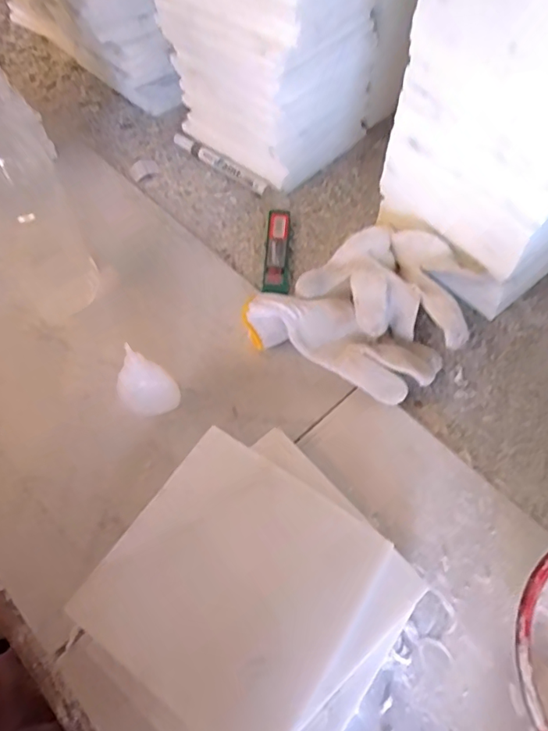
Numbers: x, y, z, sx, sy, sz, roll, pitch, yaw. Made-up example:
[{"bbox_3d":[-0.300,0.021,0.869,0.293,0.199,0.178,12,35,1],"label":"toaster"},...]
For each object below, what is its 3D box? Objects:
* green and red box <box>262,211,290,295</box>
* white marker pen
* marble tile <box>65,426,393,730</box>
[{"bbox_3d":[0.003,-0.115,0.514,0.024,0.011,0.114,2,59,0],"label":"green and red box"},{"bbox_3d":[-0.064,-0.231,0.581,0.141,0.015,0.012,37,65,19],"label":"white marker pen"},{"bbox_3d":[-0.026,0.140,0.329,0.150,0.009,0.152,32,69,15],"label":"marble tile"}]

